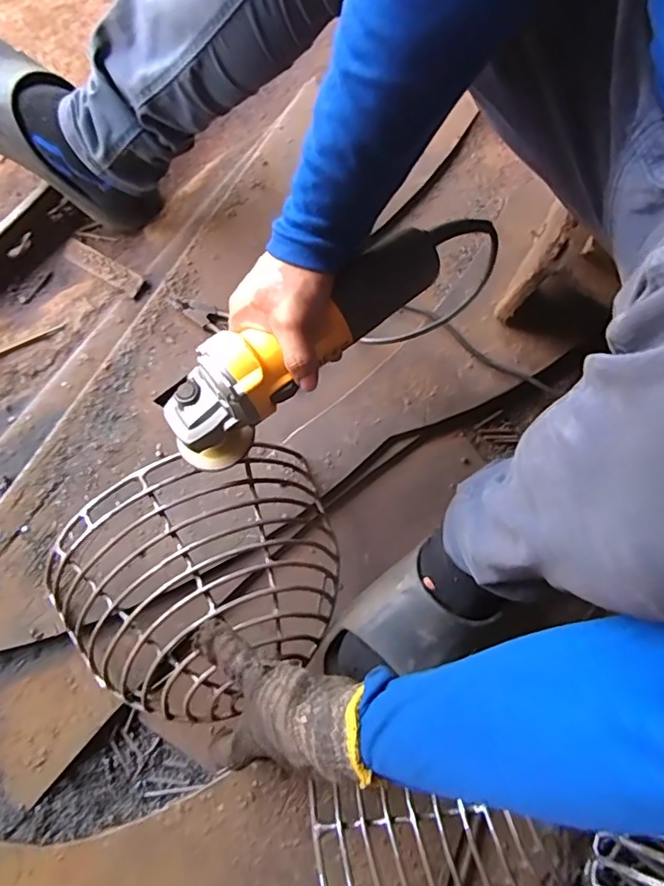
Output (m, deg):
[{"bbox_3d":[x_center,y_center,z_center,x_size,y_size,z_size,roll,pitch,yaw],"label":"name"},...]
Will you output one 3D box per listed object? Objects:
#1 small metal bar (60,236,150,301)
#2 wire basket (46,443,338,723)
[{"bbox_3d":[-0.276,-0.213,0.652,0.130,0.010,0.028,33,77,10],"label":"small metal bar"},{"bbox_3d":[-0.122,0.133,0.506,0.264,0.109,0.221,-21,74,-4],"label":"wire basket"}]

